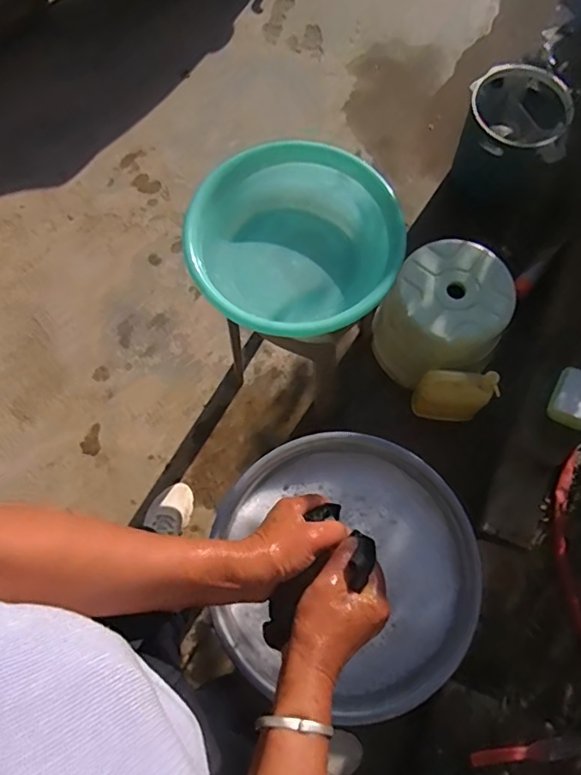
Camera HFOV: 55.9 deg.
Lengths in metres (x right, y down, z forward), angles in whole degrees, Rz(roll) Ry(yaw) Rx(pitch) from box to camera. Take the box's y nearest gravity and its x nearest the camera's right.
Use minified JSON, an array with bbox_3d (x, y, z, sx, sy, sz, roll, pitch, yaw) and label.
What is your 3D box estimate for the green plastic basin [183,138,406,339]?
[{"bbox_3d":[0.008,-0.231,0.900,0.334,0.103,0.327,25,76,10],"label":"green plastic basin"}]

